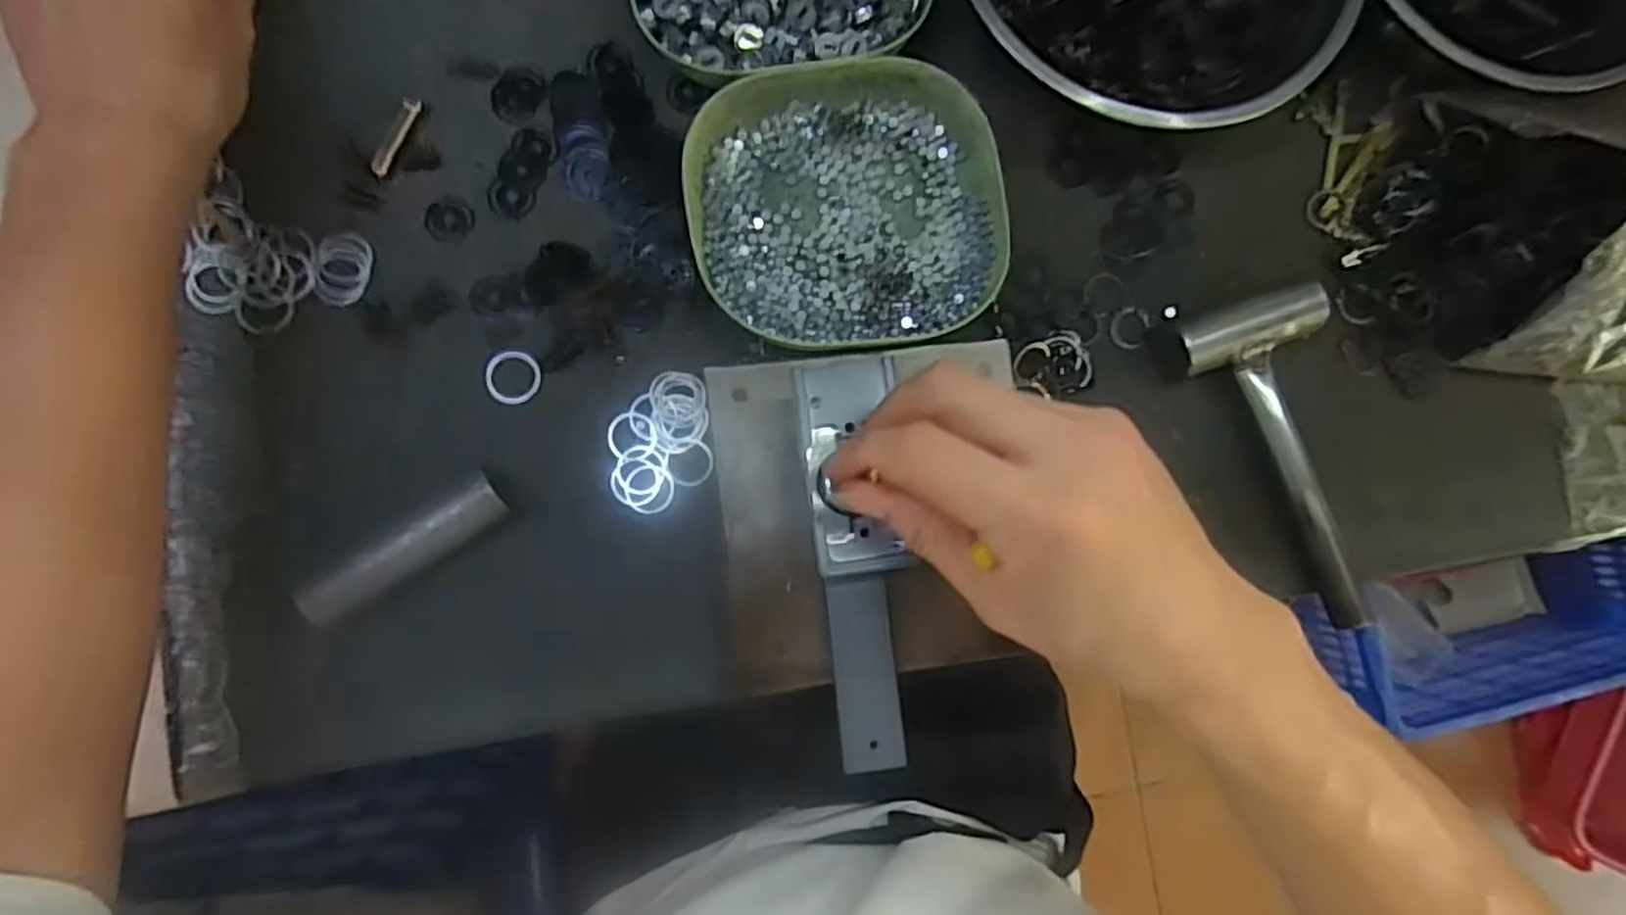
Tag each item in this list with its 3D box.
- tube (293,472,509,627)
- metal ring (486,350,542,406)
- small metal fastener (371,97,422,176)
[{"bbox_3d":[-0.182,0.039,0.347,0.092,0.022,0.024,-33,87,-8],"label":"tube"},{"bbox_3d":[-0.143,-0.038,0.372,0.026,0.004,0.025,1,83,-5],"label":"metal ring"},{"bbox_3d":[-0.200,-0.154,0.373,0.009,0.004,0.041,22,82,-3],"label":"small metal fastener"}]

